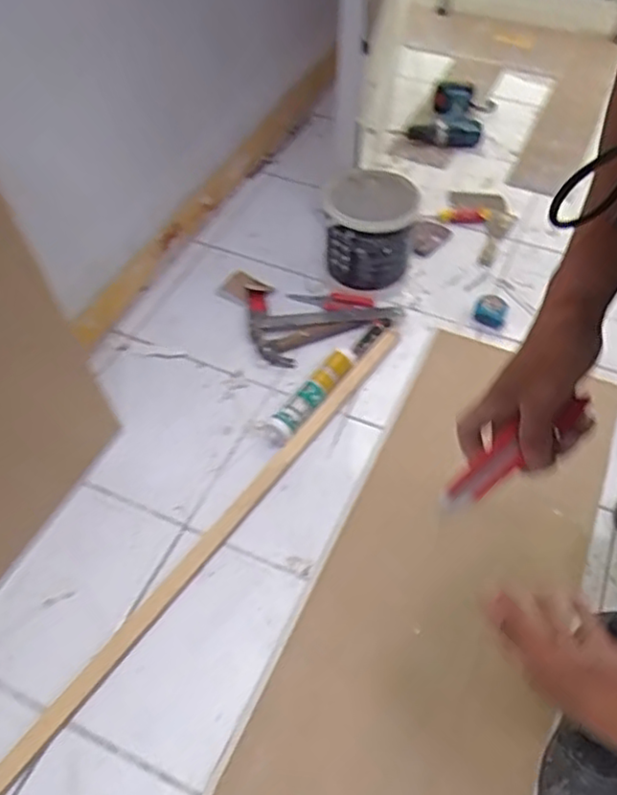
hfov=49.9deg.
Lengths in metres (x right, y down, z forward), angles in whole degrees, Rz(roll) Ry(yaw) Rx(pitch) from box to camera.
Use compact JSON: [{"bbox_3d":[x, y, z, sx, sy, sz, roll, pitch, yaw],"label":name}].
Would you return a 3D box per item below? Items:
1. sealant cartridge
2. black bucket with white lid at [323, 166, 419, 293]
[{"bbox_3d":[0.005,-0.013,1.169,0.053,0.039,0.251,29,55,19],"label":"sealant cartridge"},{"bbox_3d":[0.114,-0.317,1.285,0.162,0.203,0.152,0,50,0],"label":"black bucket with white lid"}]

